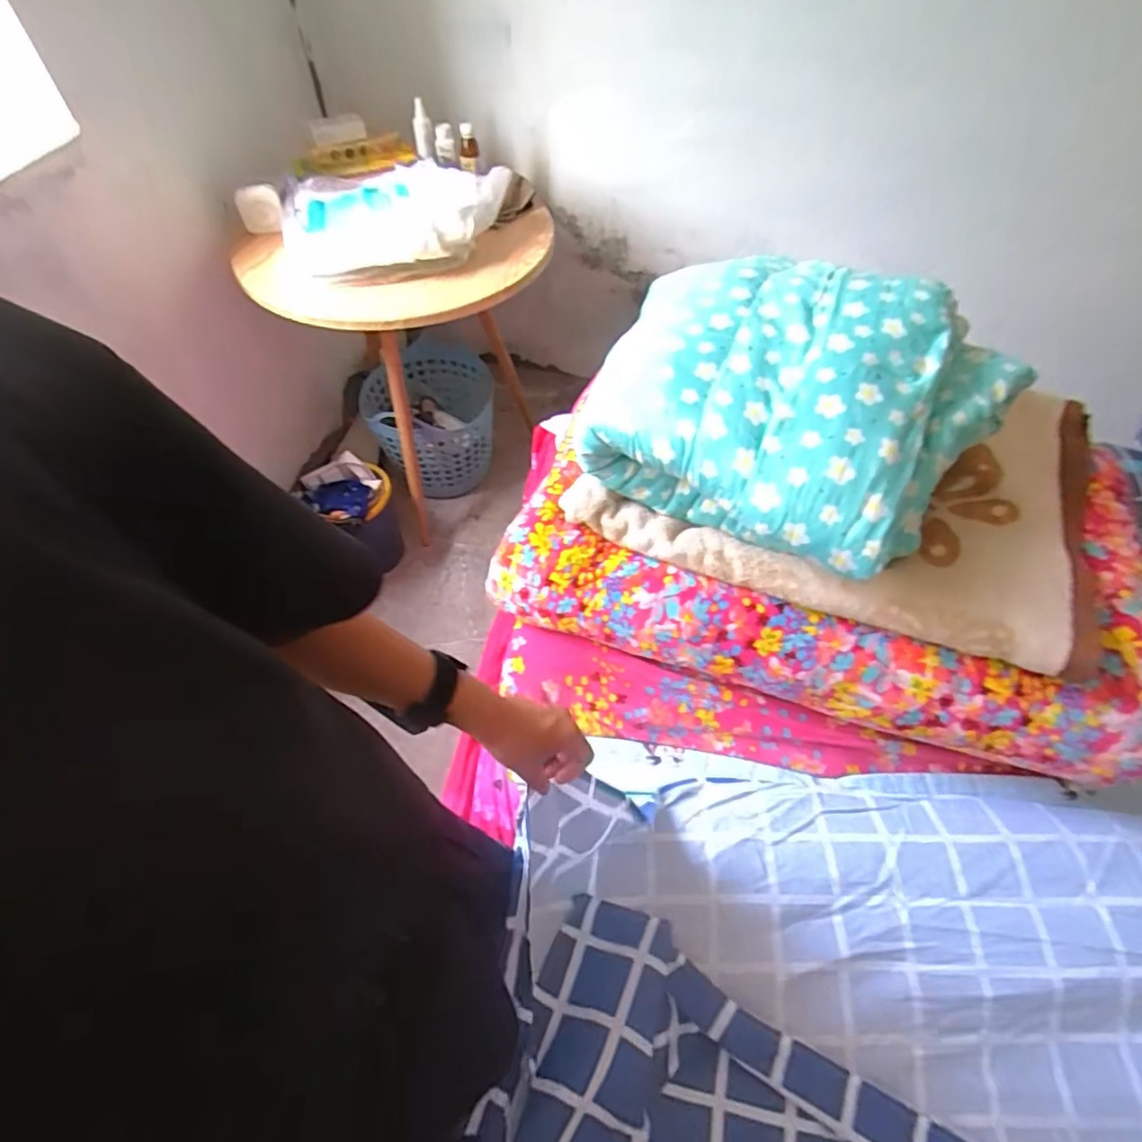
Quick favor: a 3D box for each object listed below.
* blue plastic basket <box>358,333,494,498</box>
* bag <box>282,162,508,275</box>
[{"bbox_3d":[-0.405,-0.443,1.712,0.366,0.300,0.345,-10,56,-8],"label":"blue plastic basket"},{"bbox_3d":[-0.344,-0.697,1.155,0.439,0.115,0.262,-1,55,-2],"label":"bag"}]

